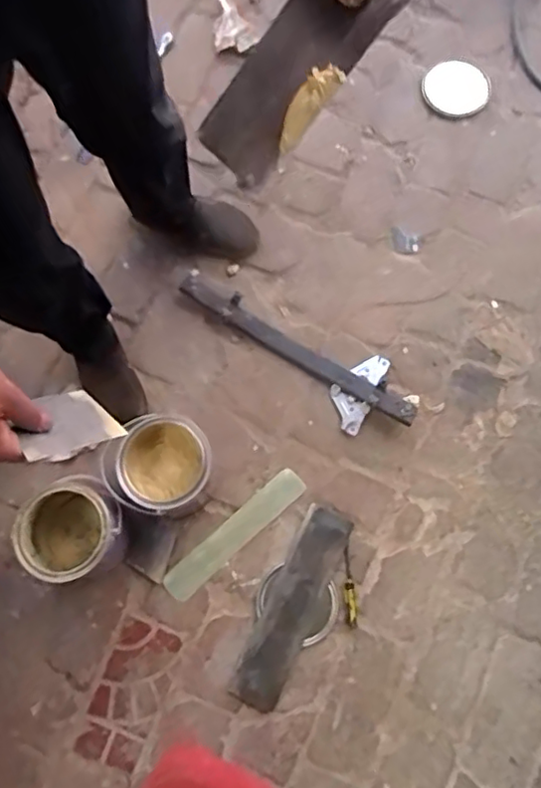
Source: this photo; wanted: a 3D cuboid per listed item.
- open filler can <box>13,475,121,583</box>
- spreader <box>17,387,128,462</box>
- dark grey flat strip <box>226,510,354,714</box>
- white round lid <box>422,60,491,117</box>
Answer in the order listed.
[{"bbox_3d":[-0.340,0.234,1.067,0.169,0.142,0.156,0,76,1],"label":"open filler can"},{"bbox_3d":[-0.207,0.029,0.605,0.074,0.124,0.008,43,114,12],"label":"spreader"},{"bbox_3d":[0.040,0.381,1.102,0.084,0.013,0.359,25,78,7],"label":"dark grey flat strip"},{"bbox_3d":[0.425,-0.698,1.393,0.150,0.026,0.128,-11,76,-1],"label":"white round lid"}]

